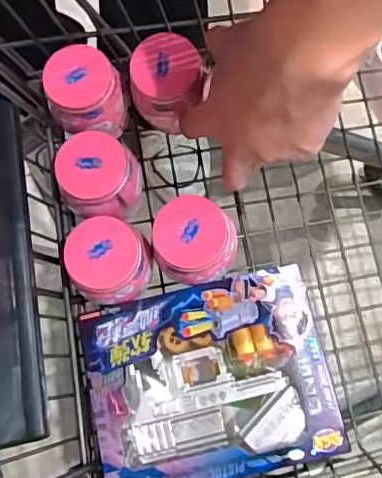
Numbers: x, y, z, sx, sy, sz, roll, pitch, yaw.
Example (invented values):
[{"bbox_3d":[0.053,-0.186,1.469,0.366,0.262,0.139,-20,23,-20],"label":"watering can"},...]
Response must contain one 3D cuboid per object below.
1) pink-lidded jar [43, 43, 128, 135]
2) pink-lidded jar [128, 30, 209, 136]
[{"bbox_3d":[-0.088,-0.119,0.464,0.059,0.050,0.057,0,76,-1],"label":"pink-lidded jar"},{"bbox_3d":[-0.021,-0.127,0.458,0.054,0.051,0.054,35,78,7],"label":"pink-lidded jar"}]

